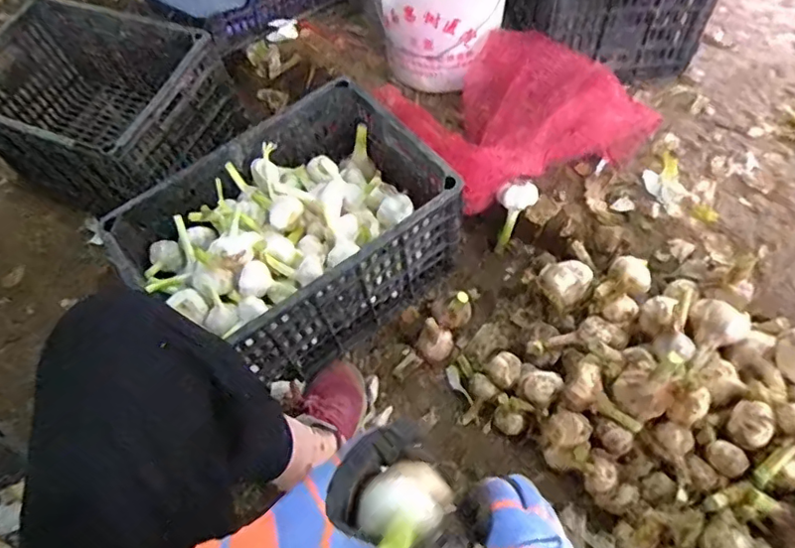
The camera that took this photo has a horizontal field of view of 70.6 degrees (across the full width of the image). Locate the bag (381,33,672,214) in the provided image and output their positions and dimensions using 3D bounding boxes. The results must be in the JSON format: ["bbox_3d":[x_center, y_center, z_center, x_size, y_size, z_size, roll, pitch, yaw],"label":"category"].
[{"bbox_3d":[0.194,-0.289,0.962,0.344,0.128,0.305,-24,57,-13],"label":"bag"}]

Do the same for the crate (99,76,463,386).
[{"bbox_3d":[-0.153,-0.051,0.864,0.421,0.236,0.297,-33,59,-19],"label":"crate"}]

